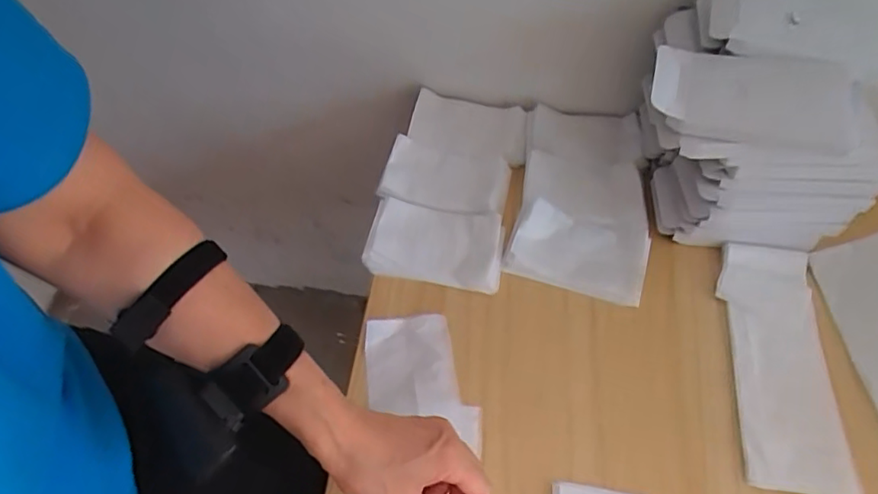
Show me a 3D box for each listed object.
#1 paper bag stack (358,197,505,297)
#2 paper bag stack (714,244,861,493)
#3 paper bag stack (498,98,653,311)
[{"bbox_3d":[-0.003,-0.003,0.591,0.129,0.023,0.078,10,54,6],"label":"paper bag stack"},{"bbox_3d":[0.303,0.097,0.536,0.083,0.013,0.227,9,54,6],"label":"paper bag stack"},{"bbox_3d":[0.150,-0.058,0.628,0.132,0.033,0.222,10,54,6],"label":"paper bag stack"}]

